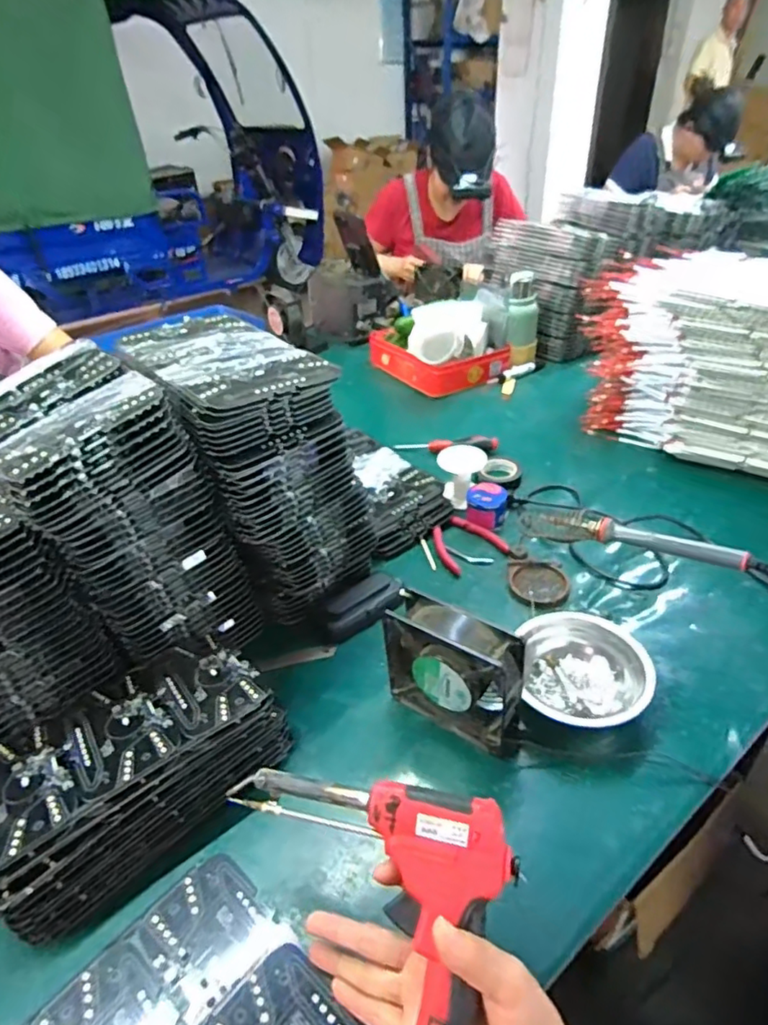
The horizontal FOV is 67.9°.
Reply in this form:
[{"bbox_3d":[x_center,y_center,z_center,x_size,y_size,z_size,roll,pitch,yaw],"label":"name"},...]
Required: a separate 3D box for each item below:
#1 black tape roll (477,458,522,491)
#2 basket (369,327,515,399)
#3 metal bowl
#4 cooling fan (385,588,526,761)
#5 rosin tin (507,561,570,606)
[{"bbox_3d":[0.176,-0.059,0.847,0.058,0.019,0.058,-2,36,1],"label":"black tape roll"},{"bbox_3d":[0.104,-0.320,1.161,0.186,0.064,0.261,-25,42,-28],"label":"basket"},{"bbox_3d":[0.192,0.148,0.543,0.117,0.043,0.103,5,37,10],"label":"metal bowl"},{"bbox_3d":[0.065,0.143,0.511,0.125,0.115,0.045,22,43,30],"label":"cooling fan"},{"bbox_3d":[0.181,0.082,0.669,0.070,0.011,0.062,9,38,15],"label":"rosin tin"}]

